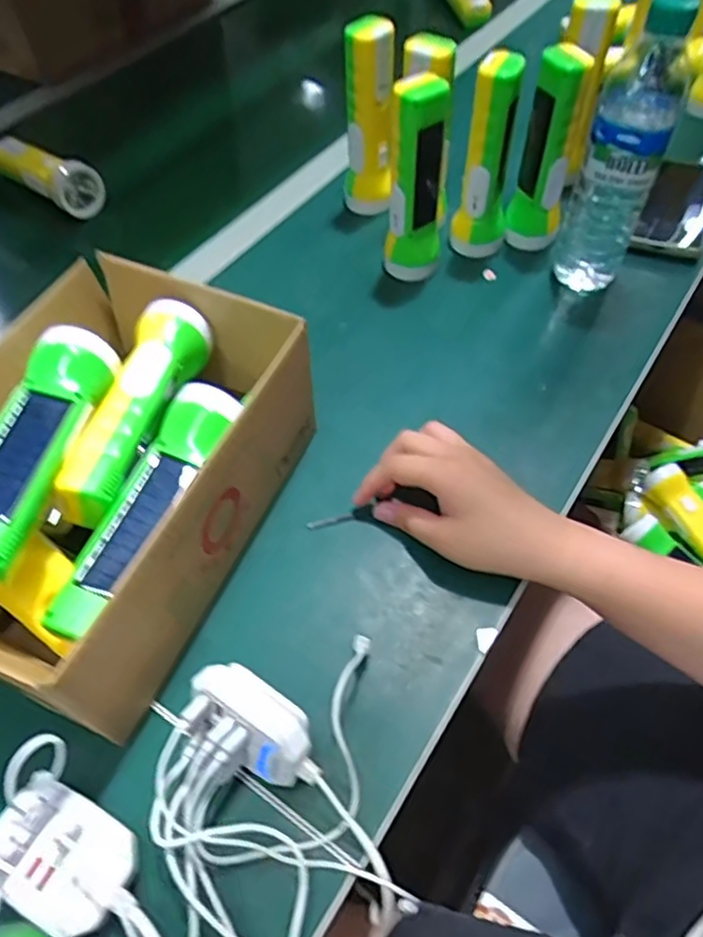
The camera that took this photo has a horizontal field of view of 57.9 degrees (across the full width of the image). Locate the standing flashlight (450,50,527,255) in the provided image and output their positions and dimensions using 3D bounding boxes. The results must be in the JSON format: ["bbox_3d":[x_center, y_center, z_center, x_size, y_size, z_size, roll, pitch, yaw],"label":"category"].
[{"bbox_3d":[0.120,-0.268,0.565,0.048,0.167,0.043,11,56,9],"label":"standing flashlight"}]

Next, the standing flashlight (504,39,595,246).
[{"bbox_3d":[0.173,-0.273,0.565,0.049,0.166,0.041,16,57,12],"label":"standing flashlight"}]

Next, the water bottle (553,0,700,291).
[{"bbox_3d":[0.218,-0.249,0.514,0.062,0.220,0.059,20,58,15],"label":"water bottle"}]

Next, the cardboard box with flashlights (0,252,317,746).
[{"bbox_3d":[-0.163,0.000,0.415,0.187,0.126,0.264,20,58,15],"label":"cardboard box with flashlights"}]

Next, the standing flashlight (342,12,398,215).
[{"bbox_3d":[0.017,-0.329,0.613,0.050,0.168,0.040,-1,55,1],"label":"standing flashlight"}]

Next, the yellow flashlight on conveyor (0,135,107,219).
[{"bbox_3d":[-0.350,-0.331,0.719,0.178,0.056,0.047,32,62,22],"label":"yellow flashlight on conveyor"}]

